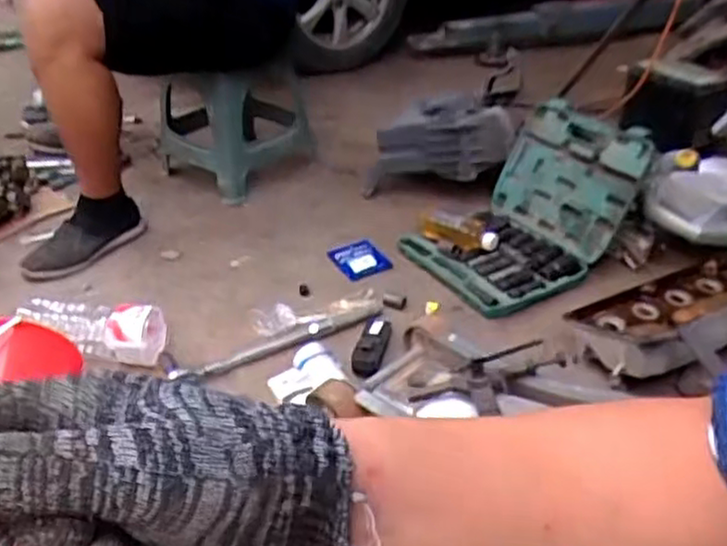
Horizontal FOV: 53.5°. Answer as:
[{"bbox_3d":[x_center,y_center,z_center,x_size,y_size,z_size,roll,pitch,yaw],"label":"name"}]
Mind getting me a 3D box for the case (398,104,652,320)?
[{"bbox_3d":[0.309,-0.144,1.419,0.420,0.207,0.324,-25,39,-31],"label":"case"}]

